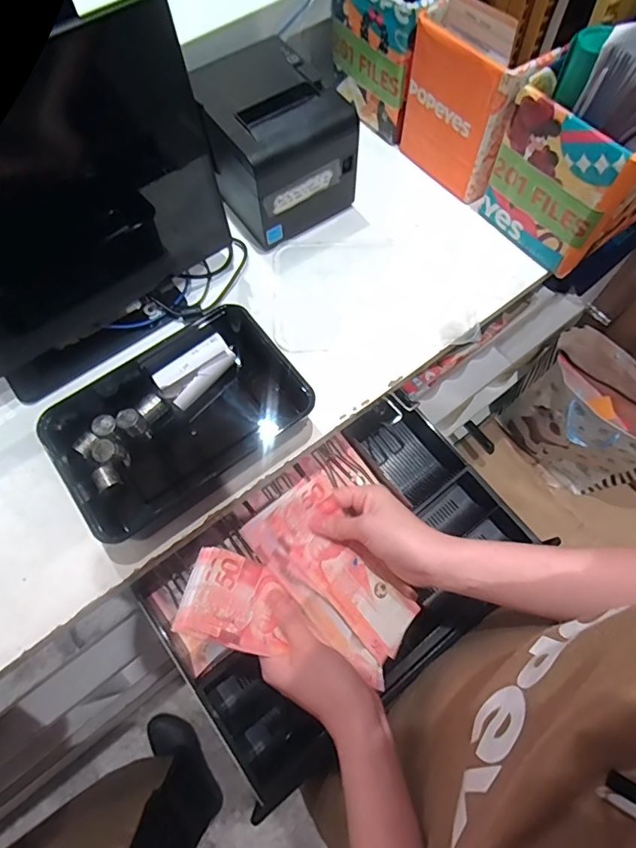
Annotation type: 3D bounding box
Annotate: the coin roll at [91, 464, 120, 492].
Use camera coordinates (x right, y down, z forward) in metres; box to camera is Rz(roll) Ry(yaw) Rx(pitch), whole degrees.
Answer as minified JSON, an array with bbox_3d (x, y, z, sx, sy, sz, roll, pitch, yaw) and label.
[{"bbox_3d":[-0.206,0.053,0.466,0.020,0.016,0.022,-35,71,-13],"label":"coin roll"}]

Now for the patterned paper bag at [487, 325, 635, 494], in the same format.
[{"bbox_3d":[0.575,0.006,1.058,0.156,0.313,0.320,-32,70,-12],"label":"patterned paper bag"}]

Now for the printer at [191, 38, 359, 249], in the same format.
[{"bbox_3d":[-0.054,-0.320,0.561,0.135,0.142,0.152,-34,70,-12],"label":"printer"}]

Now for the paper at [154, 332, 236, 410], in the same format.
[{"bbox_3d":[-0.123,-0.056,0.490,0.083,0.016,0.043,-40,117,-14],"label":"paper"}]

